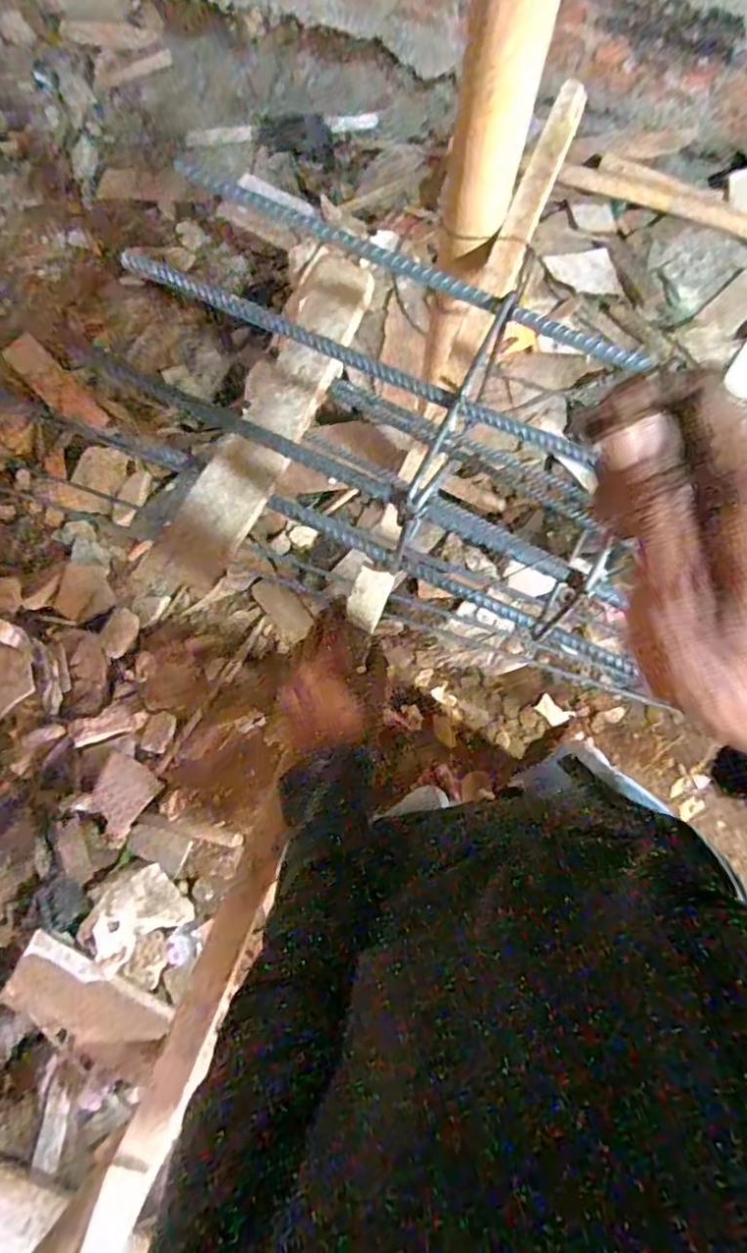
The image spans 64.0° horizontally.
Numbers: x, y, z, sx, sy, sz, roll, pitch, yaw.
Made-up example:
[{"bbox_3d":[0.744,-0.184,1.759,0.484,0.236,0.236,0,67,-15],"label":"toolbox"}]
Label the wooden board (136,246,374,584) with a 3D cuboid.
[{"bbox_3d":[-0.105,-0.204,0.587,0.076,0.024,0.374,24,80,4],"label":"wooden board"}]

